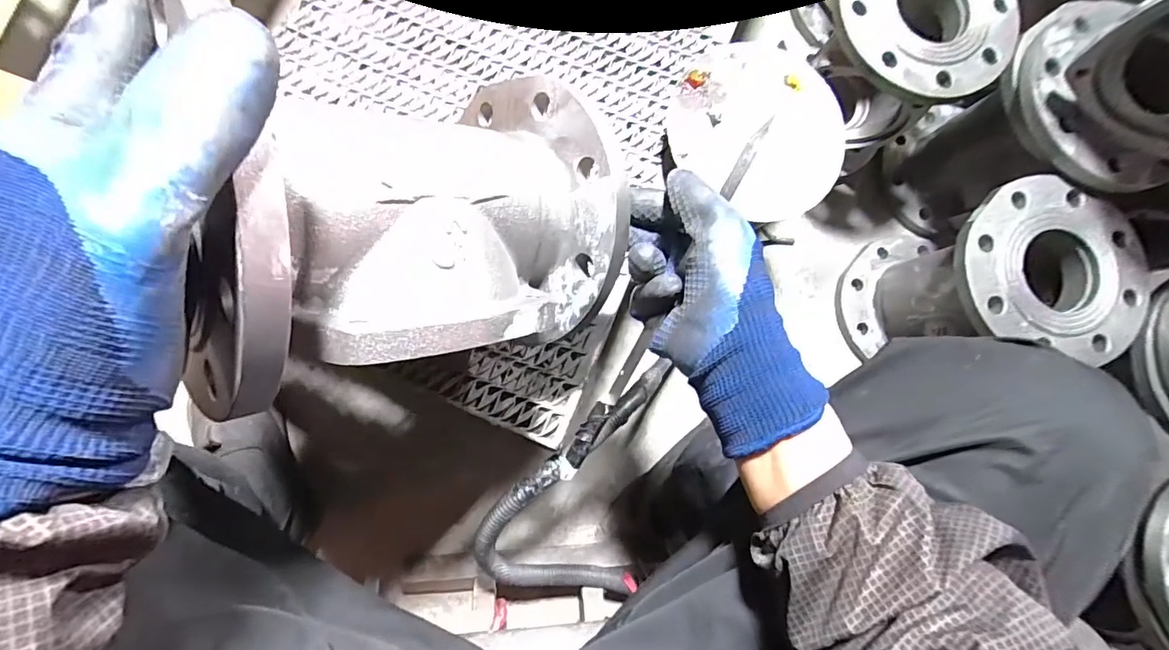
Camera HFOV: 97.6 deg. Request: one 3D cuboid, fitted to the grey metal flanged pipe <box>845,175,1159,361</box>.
[{"bbox_3d":[0.459,-0.049,0.620,0.191,0.240,0.168,13,82,-5],"label":"grey metal flanged pipe"}]

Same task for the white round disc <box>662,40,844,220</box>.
[{"bbox_3d":[0.164,-0.183,0.467,0.163,0.009,0.157,1,83,-7],"label":"white round disc"}]

